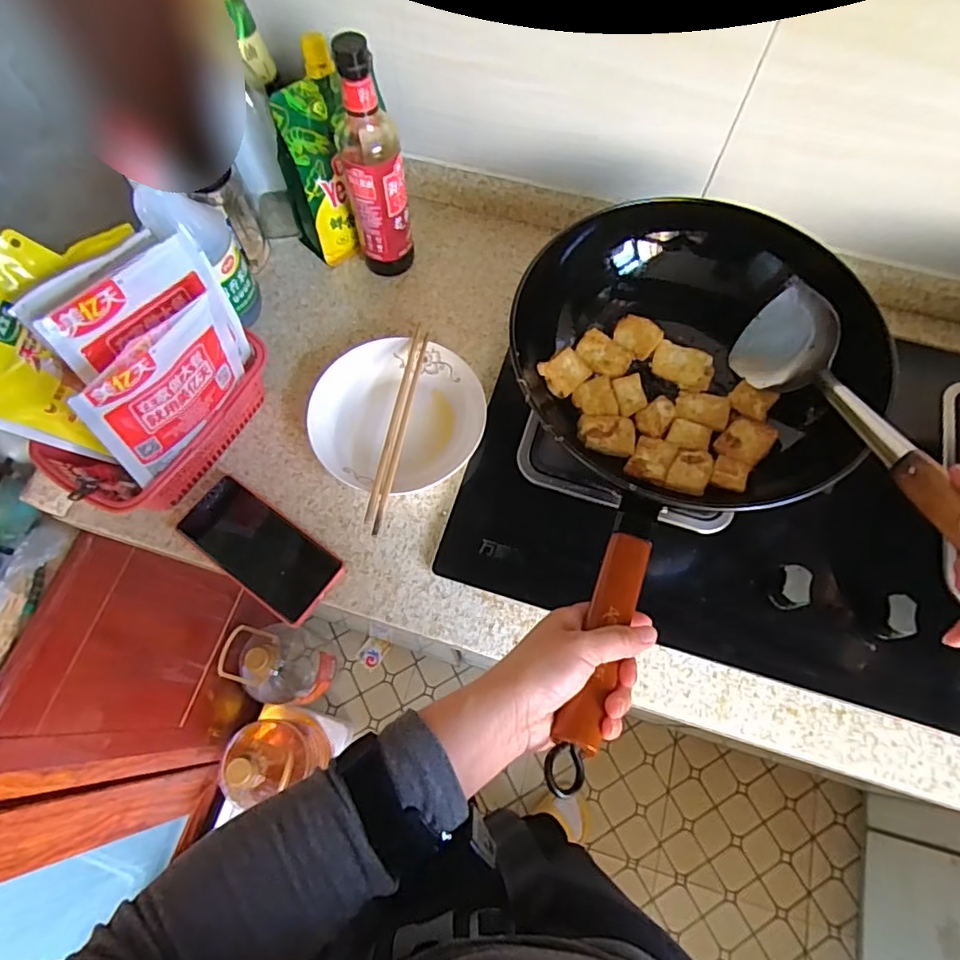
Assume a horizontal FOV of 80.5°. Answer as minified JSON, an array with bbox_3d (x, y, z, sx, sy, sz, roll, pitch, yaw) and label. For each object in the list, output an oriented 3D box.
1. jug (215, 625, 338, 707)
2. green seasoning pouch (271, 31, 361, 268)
[{"bbox_3d":[-0.383,0.372,1.119,0.151,0.315,0.134,33,71,12],"label":"jug"},{"bbox_3d":[-0.175,-0.341,0.623,0.096,0.205,0.059,-24,70,-10],"label":"green seasoning pouch"}]

